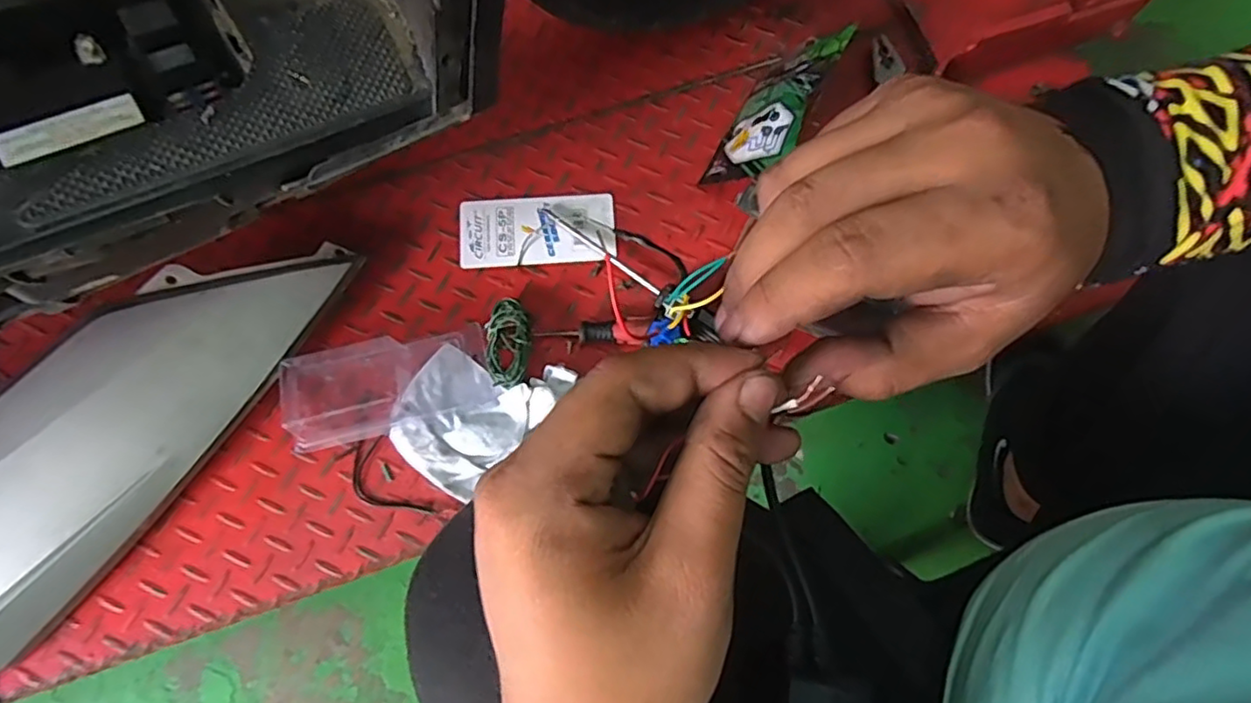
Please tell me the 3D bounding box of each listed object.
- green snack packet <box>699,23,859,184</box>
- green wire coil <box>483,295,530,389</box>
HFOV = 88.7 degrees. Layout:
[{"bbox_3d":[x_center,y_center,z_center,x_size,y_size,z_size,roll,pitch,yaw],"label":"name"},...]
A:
[{"bbox_3d":[0.136,-0.229,0.595,0.017,0.102,0.153,35,78,-31],"label":"green snack packet"},{"bbox_3d":[-0.103,-0.008,0.564,0.042,0.028,0.082,7,74,3],"label":"green wire coil"}]

